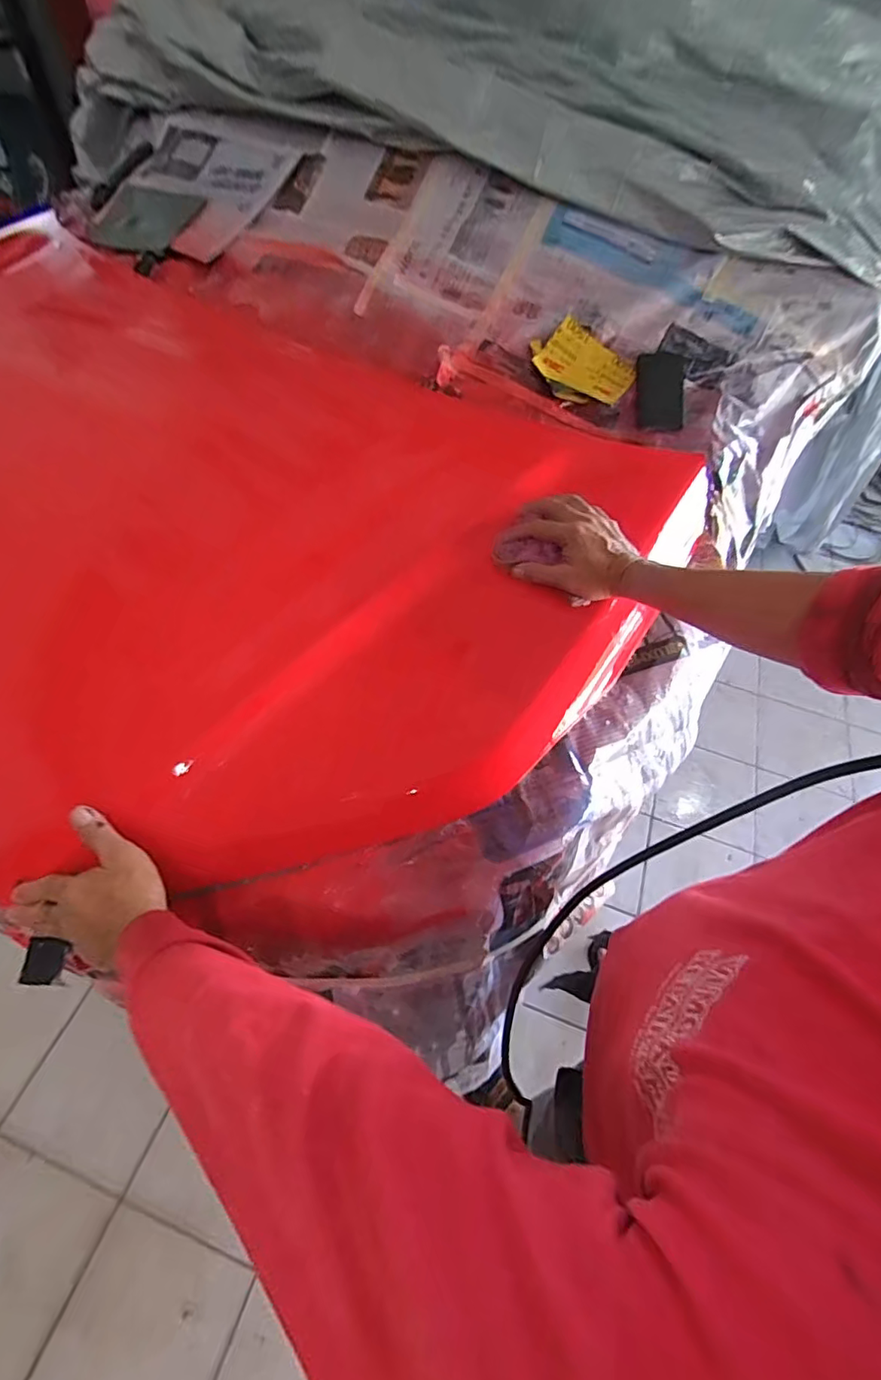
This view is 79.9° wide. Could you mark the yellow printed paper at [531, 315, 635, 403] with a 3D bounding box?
[{"bbox_3d":[0.213,-0.491,0.801,0.153,0.018,0.135,32,74,-1],"label":"yellow printed paper"}]

